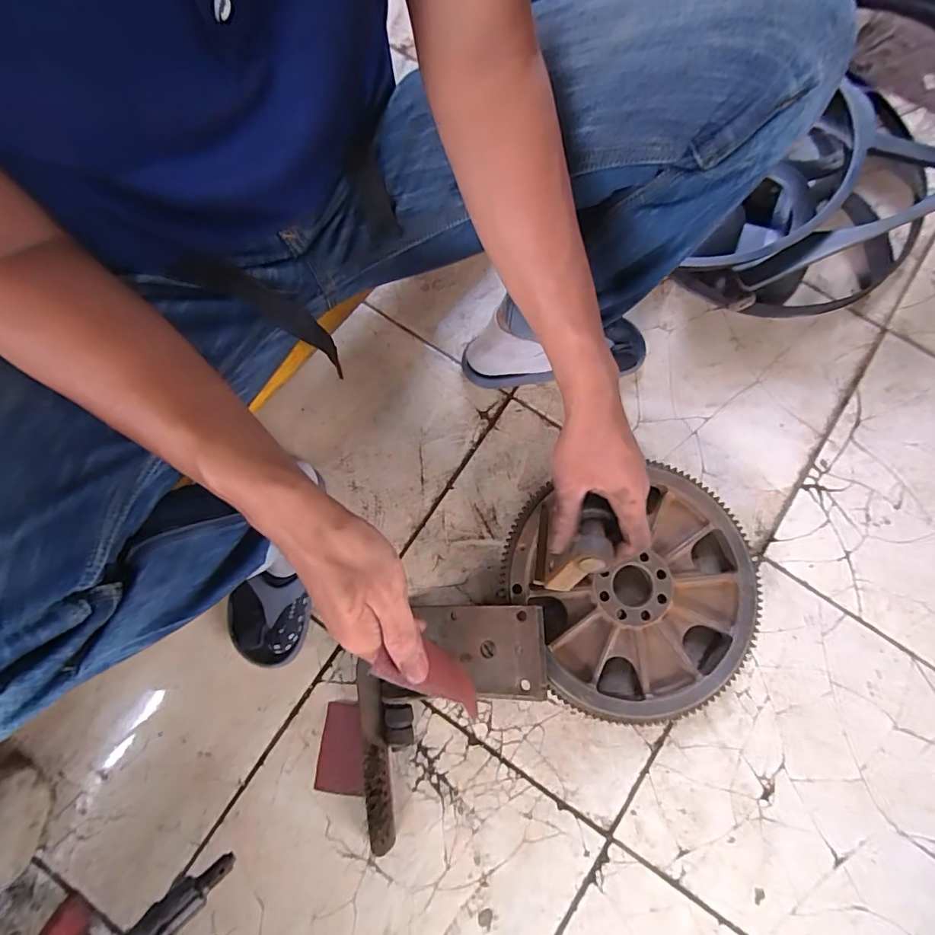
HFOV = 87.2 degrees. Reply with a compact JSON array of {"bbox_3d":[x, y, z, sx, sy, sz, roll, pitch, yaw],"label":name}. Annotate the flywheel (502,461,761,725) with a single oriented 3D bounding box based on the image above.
[{"bbox_3d":[0.212,0.161,0.631,0.299,0.060,0.291,0,78,1],"label":"flywheel"}]

